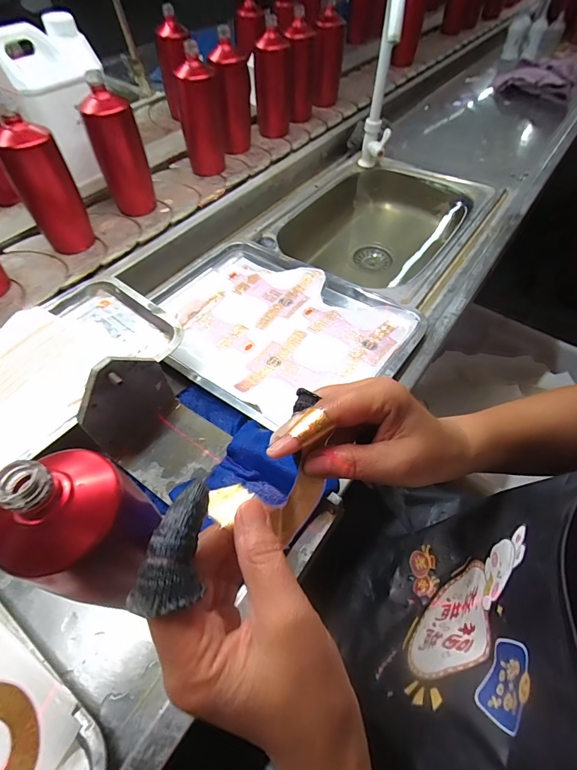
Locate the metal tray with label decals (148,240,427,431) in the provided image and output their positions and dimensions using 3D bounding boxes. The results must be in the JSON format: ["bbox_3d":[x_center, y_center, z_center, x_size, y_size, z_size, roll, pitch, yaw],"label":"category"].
[{"bbox_3d":[-0.028,-0.093,0.549,0.371,0.026,0.275,34,60,23],"label":"metal tray with label decals"}]

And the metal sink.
[{"bbox_3d":[0.174,-0.311,0.779,0.348,0.143,0.463,30,58,17],"label":"metal sink"}]

